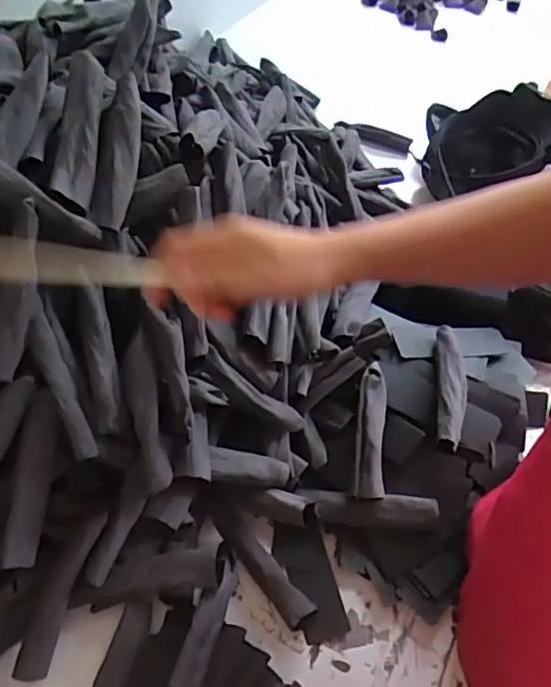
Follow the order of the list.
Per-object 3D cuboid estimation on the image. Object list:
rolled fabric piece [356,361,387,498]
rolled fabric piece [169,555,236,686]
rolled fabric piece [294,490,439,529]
[{"bbox_3d":[0.103,0.090,0.598,0.028,0.020,0.145,7,66,0],"label":"rolled fabric piece"},{"bbox_3d":[-0.060,0.249,0.502,0.025,0.030,0.120,16,54,6],"label":"rolled fabric piece"},{"bbox_3d":[0.096,0.171,0.578,0.139,0.031,0.030,1,53,12],"label":"rolled fabric piece"}]

